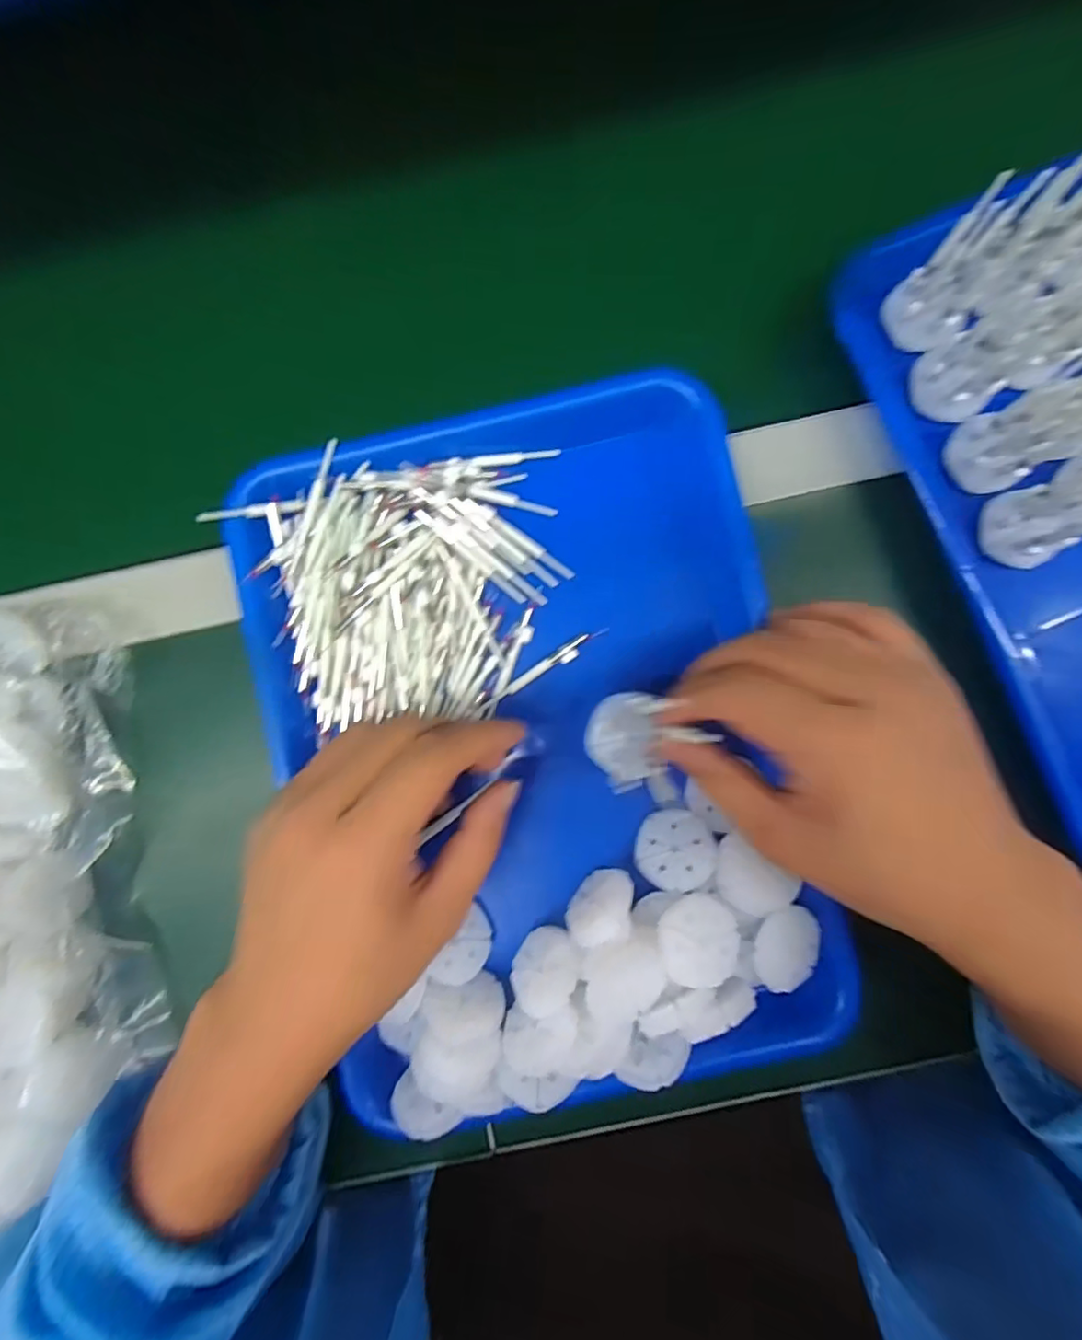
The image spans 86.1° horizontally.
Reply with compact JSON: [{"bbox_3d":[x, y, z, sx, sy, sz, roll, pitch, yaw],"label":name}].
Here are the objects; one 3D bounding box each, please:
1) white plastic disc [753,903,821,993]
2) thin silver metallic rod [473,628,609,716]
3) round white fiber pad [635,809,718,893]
[{"bbox_3d":[0.114,0.129,0.267,0.034,0.004,0.037,0,89,-19],"label":"white plastic disc"},{"bbox_3d":[-0.001,0.001,0.298,0.078,0.004,0.008,-35,88,-1],"label":"thin silver metallic rod"},{"bbox_3d":[0.066,0.088,0.283,0.037,0.004,0.037,-6,71,16],"label":"round white fiber pad"}]

